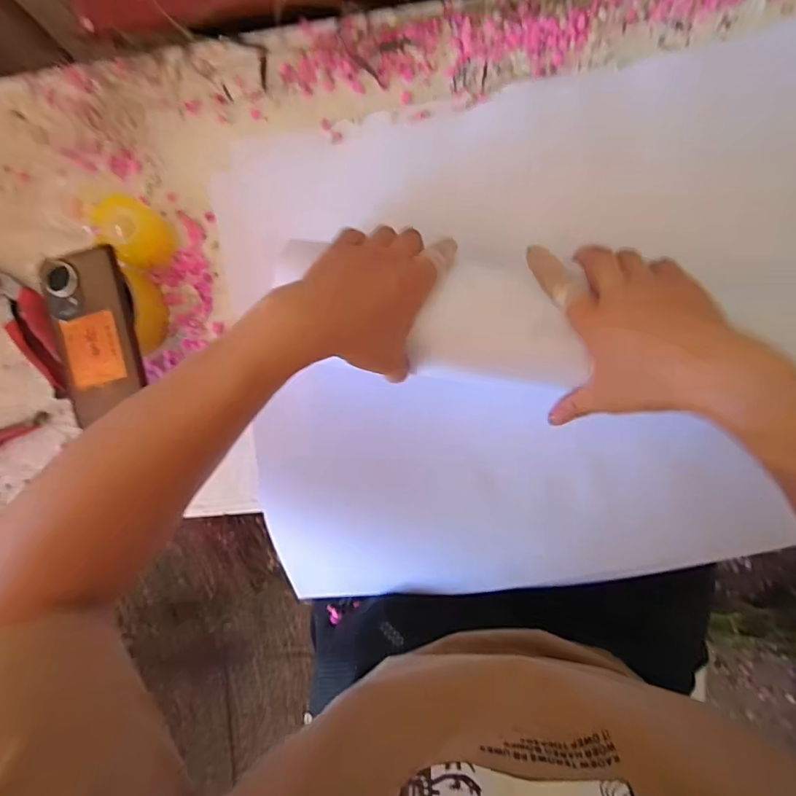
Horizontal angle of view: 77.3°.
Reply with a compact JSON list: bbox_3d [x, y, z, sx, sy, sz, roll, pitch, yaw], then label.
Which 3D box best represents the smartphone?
[{"bbox_3d":[-0.275,-0.059,0.452,0.070,0.014,0.151,-12,87,5],"label":"smartphone"}]

